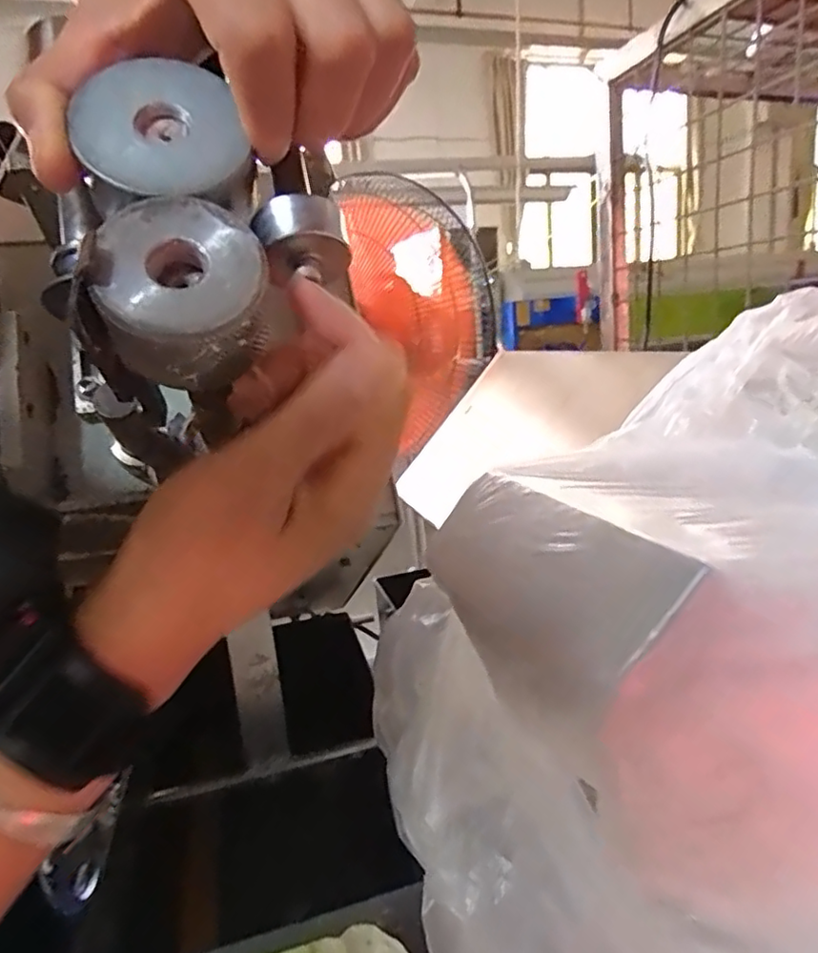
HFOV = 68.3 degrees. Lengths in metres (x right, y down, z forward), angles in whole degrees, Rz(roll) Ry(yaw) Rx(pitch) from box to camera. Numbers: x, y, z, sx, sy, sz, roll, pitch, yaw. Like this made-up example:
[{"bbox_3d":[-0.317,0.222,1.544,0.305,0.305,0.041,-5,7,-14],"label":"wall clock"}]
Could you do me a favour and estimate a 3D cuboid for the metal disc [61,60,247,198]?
[{"bbox_3d":[-0.073,-0.103,0.179,0.048,0.047,0.004,-54,1,-23],"label":"metal disc"}]

